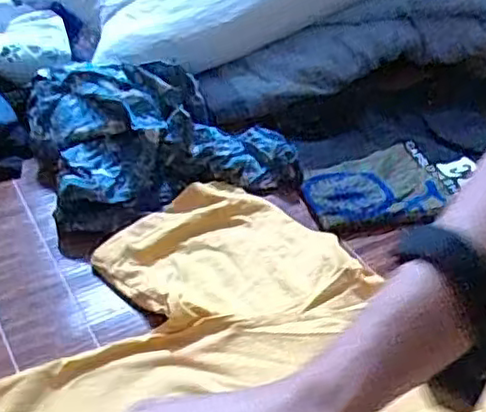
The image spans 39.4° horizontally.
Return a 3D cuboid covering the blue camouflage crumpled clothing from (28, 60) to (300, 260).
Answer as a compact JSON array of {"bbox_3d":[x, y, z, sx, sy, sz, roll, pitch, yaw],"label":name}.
[{"bbox_3d":[-0.089,-0.083,0.707,0.245,0.089,0.207,-13,42,-19],"label":"blue camouflage crumpled clothing"}]

